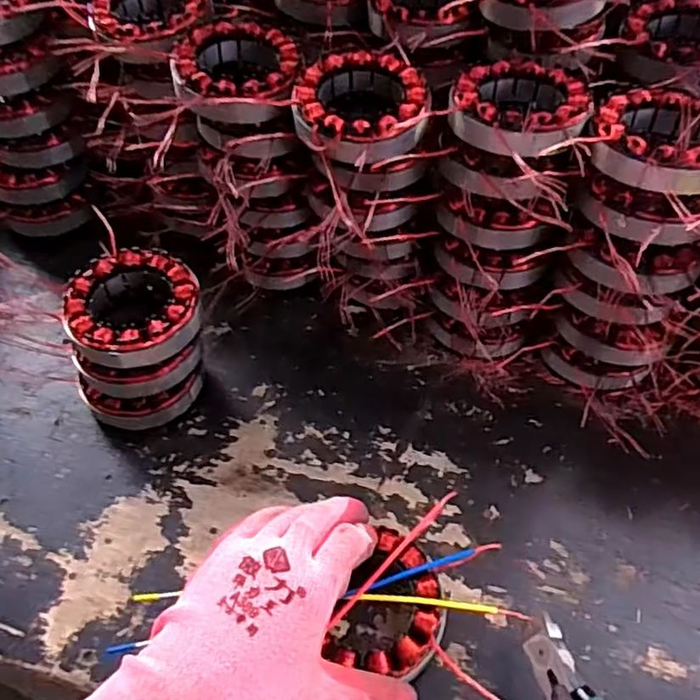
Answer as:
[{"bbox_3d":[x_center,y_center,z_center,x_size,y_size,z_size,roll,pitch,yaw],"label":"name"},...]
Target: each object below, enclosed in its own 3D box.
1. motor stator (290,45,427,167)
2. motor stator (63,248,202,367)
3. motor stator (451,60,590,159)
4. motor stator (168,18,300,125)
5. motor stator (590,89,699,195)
[{"bbox_3d":[0.007,-0.157,0.396,0.083,0.025,0.093,-4,54,-2],"label":"motor stator"},{"bbox_3d":[-0.145,-0.032,0.417,0.084,0.026,0.087,-11,54,-7],"label":"motor stator"},{"bbox_3d":[0.109,-0.151,0.397,0.083,0.039,0.086,28,59,20],"label":"motor stator"},{"bbox_3d":[-0.077,-0.188,0.418,0.082,0.029,0.097,-8,54,-5],"label":"motor stator"},{"bbox_3d":[0.190,-0.126,0.368,0.082,0.028,0.092,22,57,16],"label":"motor stator"}]

